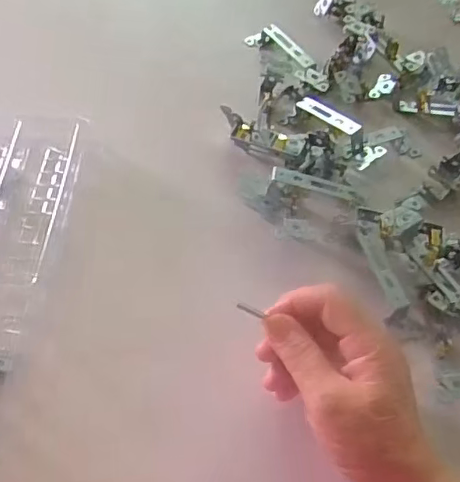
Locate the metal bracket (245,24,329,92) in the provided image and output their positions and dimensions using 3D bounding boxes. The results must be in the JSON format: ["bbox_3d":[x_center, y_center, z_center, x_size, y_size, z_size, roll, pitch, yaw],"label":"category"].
[{"bbox_3d":[0.057,-0.172,0.534,0.026,0.026,0.114,-28,63,-14],"label":"metal bracket"}]

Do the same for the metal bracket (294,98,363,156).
[{"bbox_3d":[0.085,-0.104,0.477,0.014,0.024,0.071,-34,63,-16],"label":"metal bracket"}]

